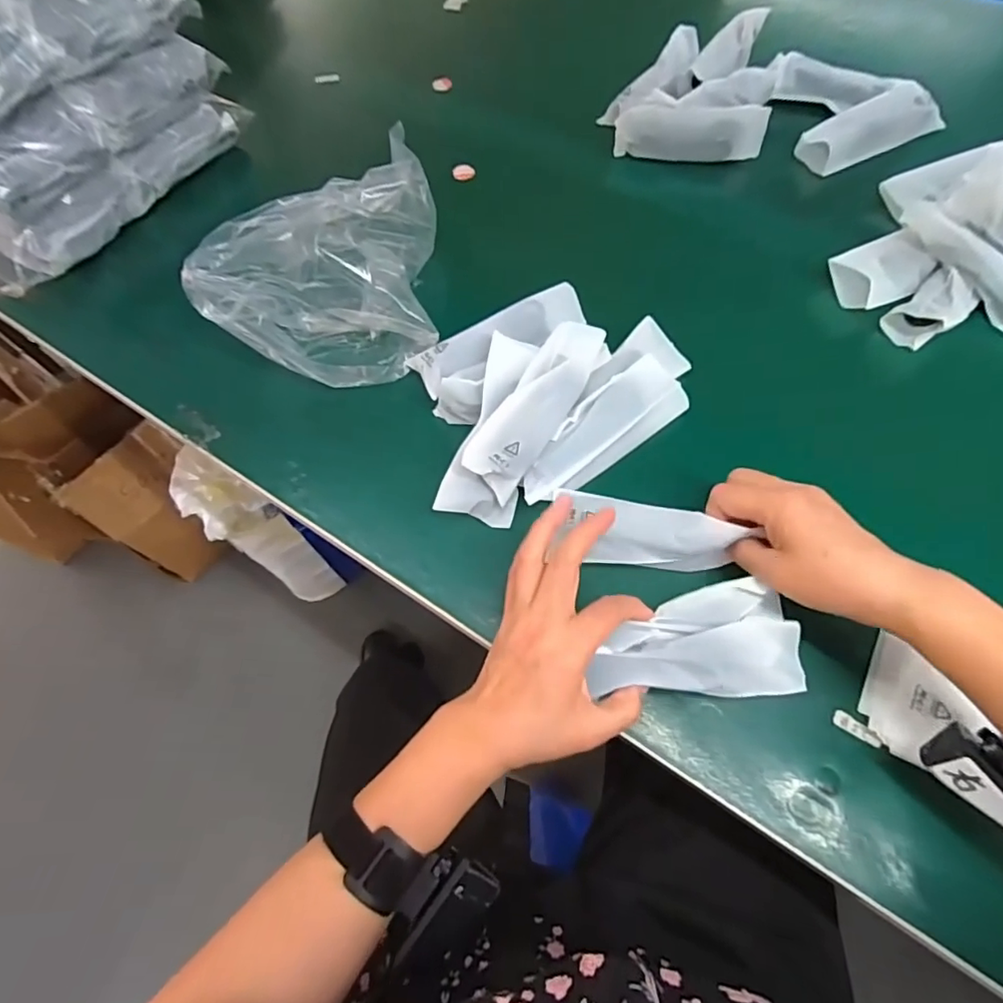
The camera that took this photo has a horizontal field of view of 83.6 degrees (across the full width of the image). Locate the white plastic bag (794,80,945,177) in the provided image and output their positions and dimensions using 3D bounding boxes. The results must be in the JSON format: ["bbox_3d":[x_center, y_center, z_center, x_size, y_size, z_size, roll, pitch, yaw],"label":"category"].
[{"bbox_3d":[0.390,-0.391,0.589,0.147,0.033,0.059,-28,66,-10],"label":"white plastic bag"}]

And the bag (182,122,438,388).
[{"bbox_3d":[-0.159,-0.217,0.501,0.194,0.078,0.214,-5,64,1],"label":"bag"}]

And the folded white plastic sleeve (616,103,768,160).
[{"bbox_3d":[0.198,-0.388,0.590,0.150,0.051,0.027,10,66,8],"label":"folded white plastic sleeve"}]

